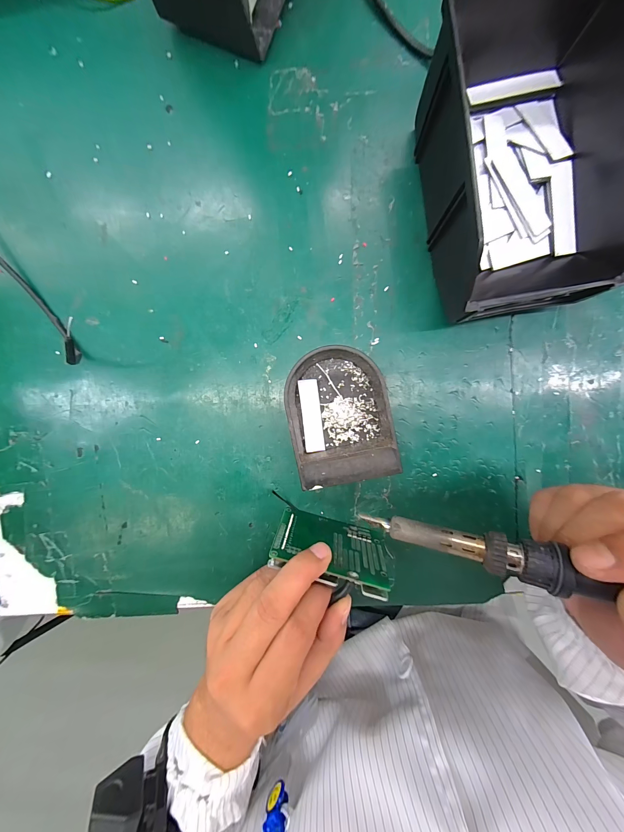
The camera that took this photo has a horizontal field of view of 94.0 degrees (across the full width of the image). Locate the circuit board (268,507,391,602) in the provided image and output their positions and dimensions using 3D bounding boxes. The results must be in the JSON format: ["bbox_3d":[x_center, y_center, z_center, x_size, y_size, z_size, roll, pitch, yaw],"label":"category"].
[{"bbox_3d":[0.018,0.099,0.215,0.090,0.059,0.020,14,94,2],"label":"circuit board"}]

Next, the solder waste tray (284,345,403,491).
[{"bbox_3d":[0.019,0.001,0.223,0.076,0.036,0.103,-12,93,4],"label":"solder waste tray"}]

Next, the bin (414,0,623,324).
[{"bbox_3d":[0.139,-0.166,0.187,0.118,0.074,0.190,-6,93,4],"label":"bin"}]

